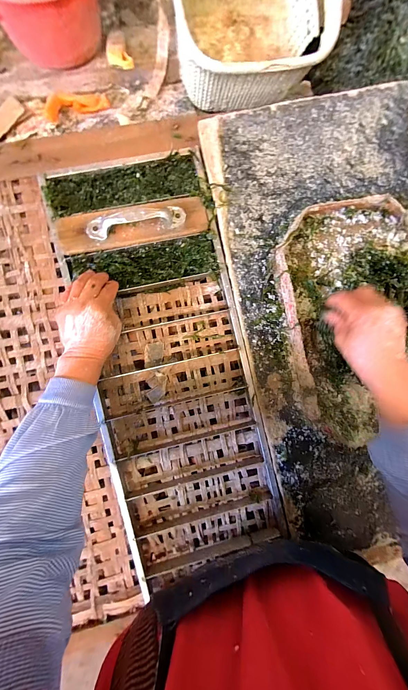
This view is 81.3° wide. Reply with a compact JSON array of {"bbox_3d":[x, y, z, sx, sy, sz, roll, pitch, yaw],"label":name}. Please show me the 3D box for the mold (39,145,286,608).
[{"bbox_3d":[-0.046,0.041,0.375,0.258,0.051,0.650,-10,92,-3],"label":"mold"}]

